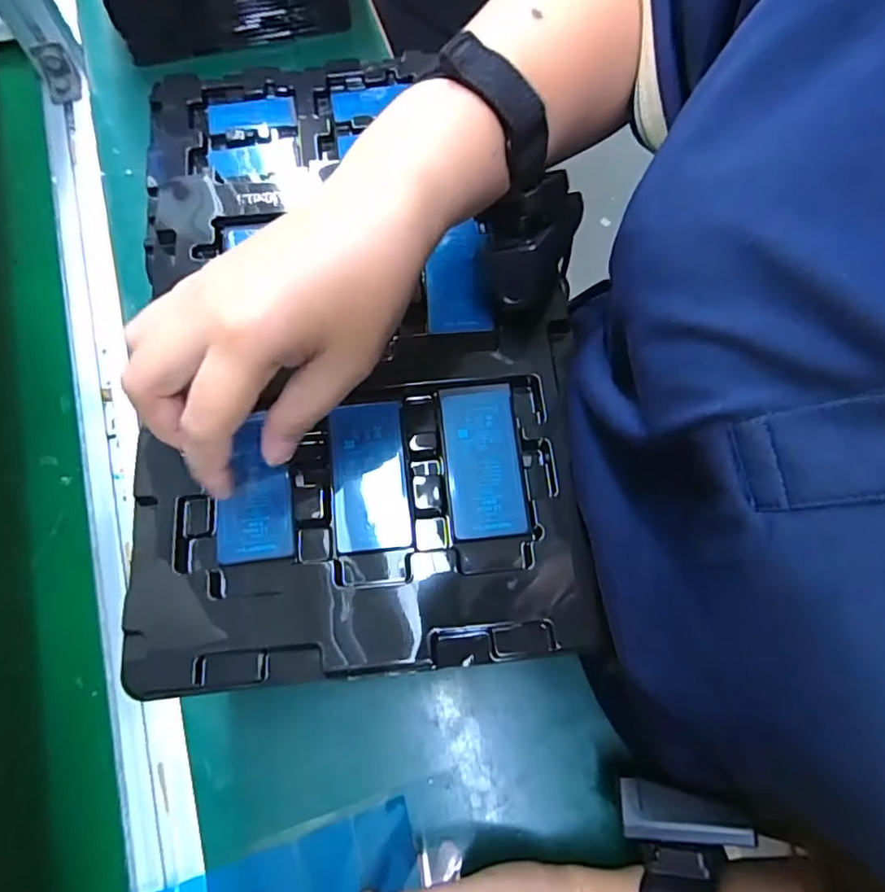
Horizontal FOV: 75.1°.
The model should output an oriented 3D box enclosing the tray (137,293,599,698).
[{"bbox_3d":[-0.038,0.020,0.274,0.207,0.018,0.163,-5,70,-2],"label":"tray"}]

